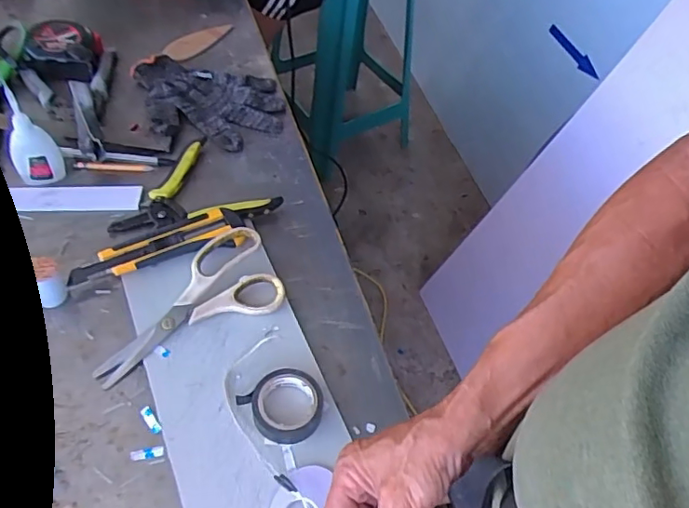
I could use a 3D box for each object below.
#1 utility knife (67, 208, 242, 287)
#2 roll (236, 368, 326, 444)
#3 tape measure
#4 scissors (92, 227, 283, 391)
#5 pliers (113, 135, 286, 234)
[{"bbox_3d":[-0.182,-0.006,0.547,0.166,0.025,0.033,-22,58,-21],"label":"utility knife"},{"bbox_3d":[-0.049,0.123,0.463,0.060,0.018,0.062,3,52,-4],"label":"roll"},{"bbox_3d":[-0.349,-0.258,0.704,0.085,0.042,0.074,15,62,-4],"label":"tape measure"},{"bbox_3d":[-0.148,0.041,0.512,0.174,0.029,0.086,-22,58,-21],"label":"scissors"},{"bbox_3d":[-0.168,-0.058,0.592,0.136,0.019,0.152,38,58,21],"label":"pliers"}]

